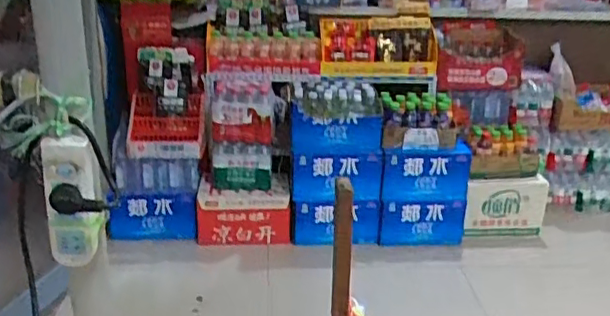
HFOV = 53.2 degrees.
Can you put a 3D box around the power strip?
[{"bbox_3d":[-0.284,0.056,0.745,0.064,0.166,0.033,-5,23,-18],"label":"power strip"}]

